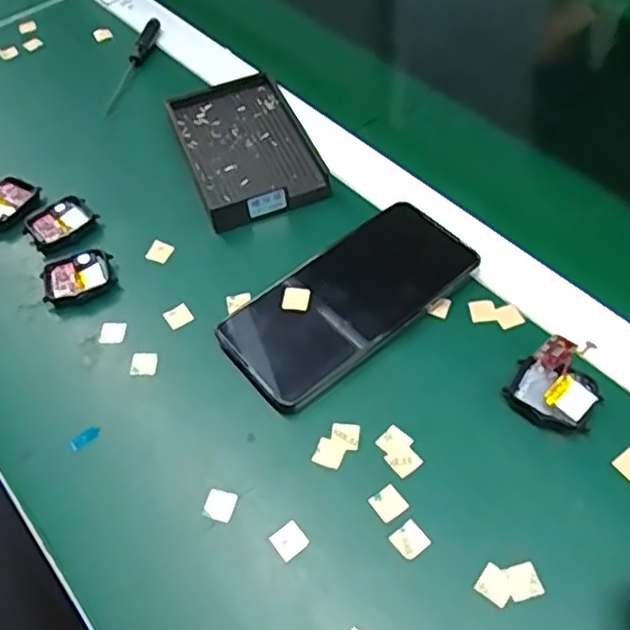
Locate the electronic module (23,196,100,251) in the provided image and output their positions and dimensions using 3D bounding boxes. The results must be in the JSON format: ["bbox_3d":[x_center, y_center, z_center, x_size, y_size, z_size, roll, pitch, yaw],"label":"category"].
[{"bbox_3d":[-0.184,-0.067,0.487,0.046,0.009,0.040,-32,57,-19],"label":"electronic module"}]

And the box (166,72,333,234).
[{"bbox_3d":[-0.053,-0.129,0.519,0.091,0.024,0.144,-18,54,-10],"label":"box"}]

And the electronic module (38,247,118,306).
[{"bbox_3d":[-0.162,-0.027,0.458,0.048,0.009,0.038,-18,54,-10],"label":"electronic module"}]

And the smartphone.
[{"bbox_3d":[0.023,-0.012,0.424,0.163,0.012,0.077,-37,61,-15],"label":"smartphone"}]

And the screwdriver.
[{"bbox_3d":[-0.162,-0.225,0.601,0.012,0.011,0.135,5,53,7],"label":"screwdriver"}]

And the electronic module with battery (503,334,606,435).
[{"bbox_3d":[0.133,0.038,0.370,0.047,0.035,0.037,20,57,18],"label":"electronic module with battery"}]

